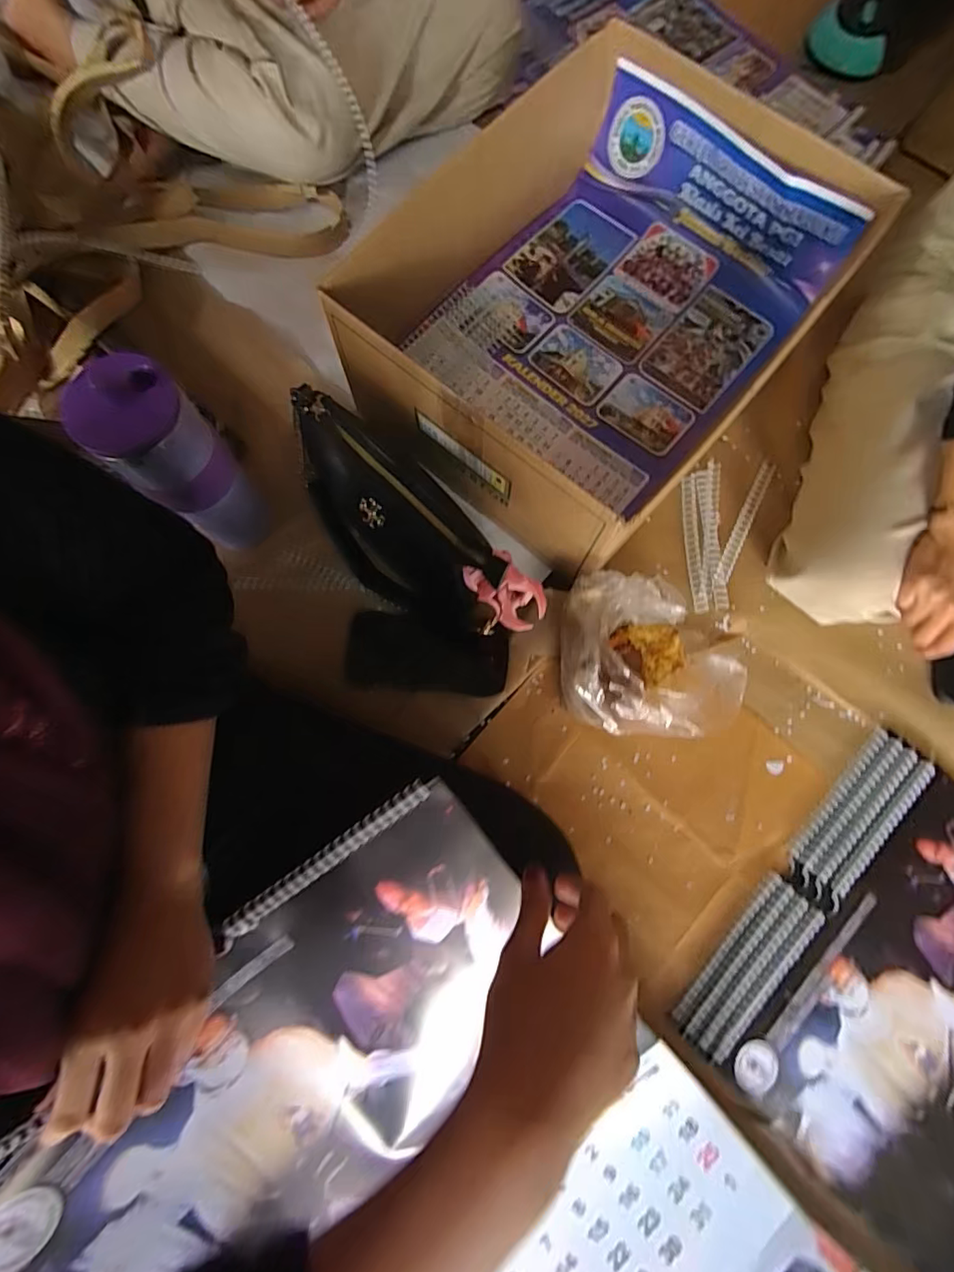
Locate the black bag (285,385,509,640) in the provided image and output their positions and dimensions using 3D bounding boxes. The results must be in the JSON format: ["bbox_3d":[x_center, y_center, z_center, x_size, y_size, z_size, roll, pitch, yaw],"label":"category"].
[{"bbox_3d":[-0.080,-0.109,0.520,0.098,0.150,0.272,-39,81,-9],"label":"black bag"}]

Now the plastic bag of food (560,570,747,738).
[{"bbox_3d":[0.169,0.015,0.521,0.168,0.110,0.158,4,77,-1],"label":"plastic bag of food"}]

